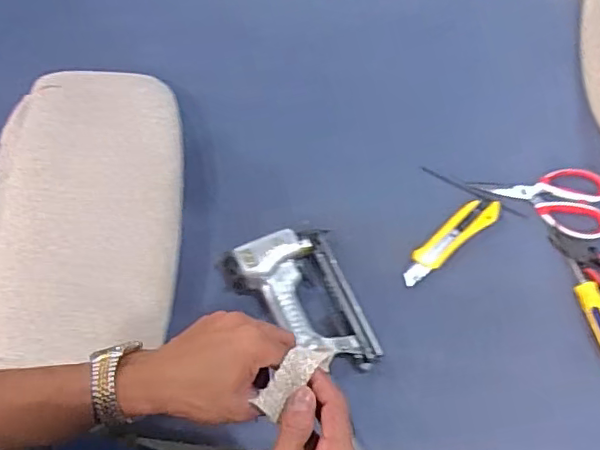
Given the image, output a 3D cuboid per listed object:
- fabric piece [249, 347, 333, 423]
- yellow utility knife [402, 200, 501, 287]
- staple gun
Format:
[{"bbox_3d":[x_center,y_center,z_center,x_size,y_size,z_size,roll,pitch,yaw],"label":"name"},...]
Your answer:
[{"bbox_3d":[-0.005,0.116,0.437,0.068,0.014,0.026,-40,74,-18],"label":"fabric piece"},{"bbox_3d":[0.197,0.017,0.755,0.167,0.011,0.040,-35,73,-17],"label":"yellow utility knife"},{"bbox_3d":[0.002,0.097,0.698,0.136,0.037,0.187,-20,69,-12],"label":"staple gun"}]

